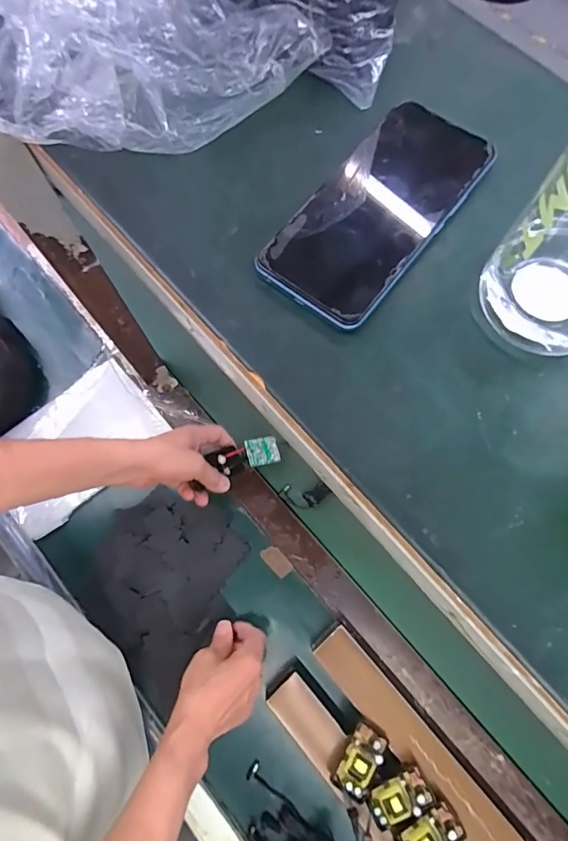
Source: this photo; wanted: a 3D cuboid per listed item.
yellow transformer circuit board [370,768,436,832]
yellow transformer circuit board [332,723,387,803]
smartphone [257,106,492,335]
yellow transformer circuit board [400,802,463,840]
[{"bbox_3d":[0.130,0.423,0.510,0.068,0.018,0.038,-29,75,-7],"label":"yellow transformer circuit board"},{"bbox_3d":[0.087,0.385,0.512,0.041,0.026,0.064,30,76,9],"label":"yellow transformer circuit board"},{"bbox_3d":[0.058,-0.129,0.271,0.070,0.013,0.156,38,78,11],"label":"smartphone"},{"bbox_3d":[0.158,0.451,0.494,0.065,0.017,0.040,-34,76,-9],"label":"yellow transformer circuit board"}]

